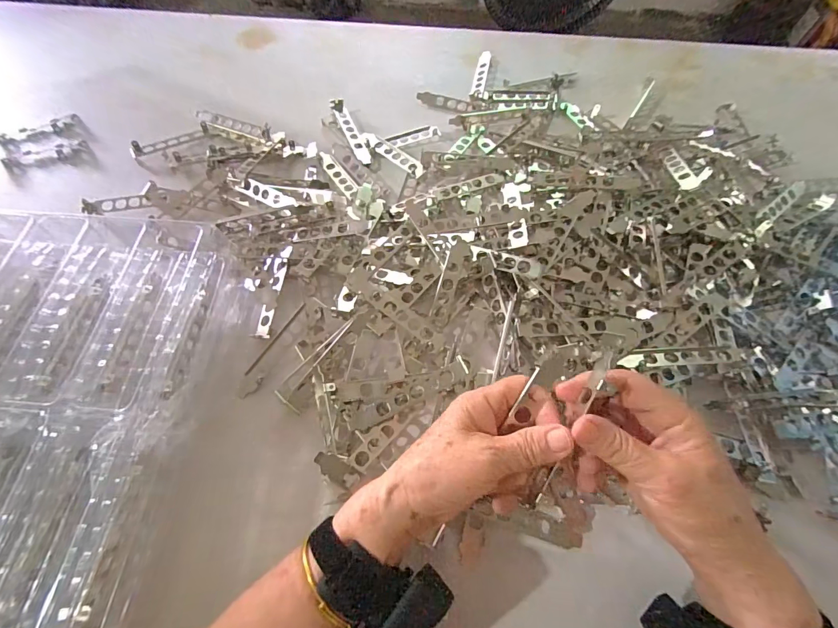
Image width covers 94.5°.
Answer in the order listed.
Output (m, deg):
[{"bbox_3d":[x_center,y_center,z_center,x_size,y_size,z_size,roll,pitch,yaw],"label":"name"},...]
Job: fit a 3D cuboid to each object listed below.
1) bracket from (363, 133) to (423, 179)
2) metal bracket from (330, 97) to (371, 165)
[{"bbox_3d":[-0.035,-0.213,0.511,0.108,0.011,0.023,42,71,17],"label":"bracket"},{"bbox_3d":[-0.094,-0.251,0.533,0.021,0.013,0.126,-22,67,-11],"label":"metal bracket"}]

